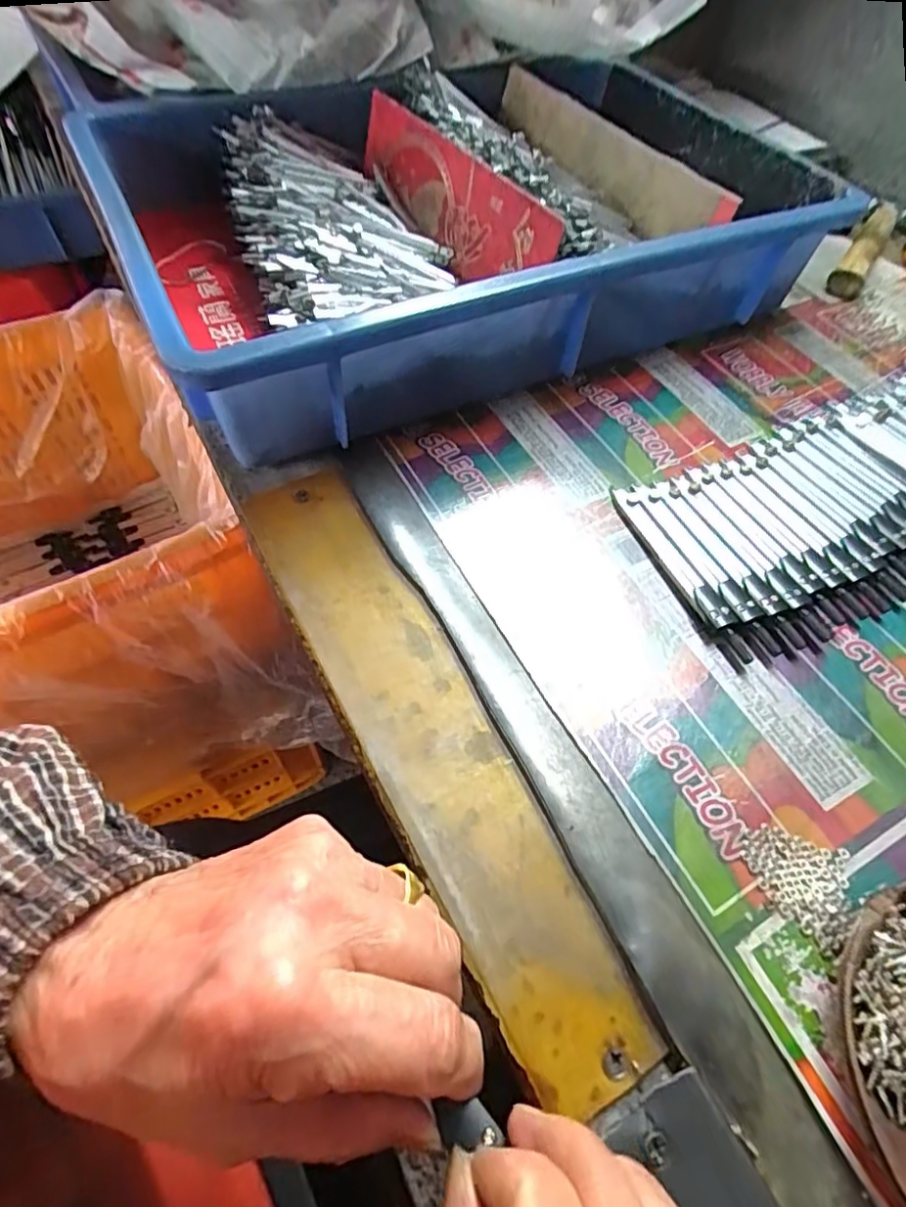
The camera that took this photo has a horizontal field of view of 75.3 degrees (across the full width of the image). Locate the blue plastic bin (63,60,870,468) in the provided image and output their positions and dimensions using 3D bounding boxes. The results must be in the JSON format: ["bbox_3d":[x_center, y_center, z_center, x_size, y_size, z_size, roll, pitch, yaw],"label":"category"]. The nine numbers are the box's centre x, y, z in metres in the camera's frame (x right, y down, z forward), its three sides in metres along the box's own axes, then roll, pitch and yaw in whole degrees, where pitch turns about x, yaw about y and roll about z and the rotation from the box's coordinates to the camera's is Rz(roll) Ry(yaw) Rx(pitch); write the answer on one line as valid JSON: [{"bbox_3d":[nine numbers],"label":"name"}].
[{"bbox_3d":[-0.001,-0.268,0.406,0.415,0.086,0.315,-23,60,-16],"label":"blue plastic bin"}]

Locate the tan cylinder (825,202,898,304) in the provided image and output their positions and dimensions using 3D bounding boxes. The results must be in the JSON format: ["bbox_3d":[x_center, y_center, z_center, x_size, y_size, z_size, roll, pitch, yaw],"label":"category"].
[{"bbox_3d":[0.325,-0.281,0.465,0.025,0.021,0.133,29,61,16],"label":"tan cylinder"}]

